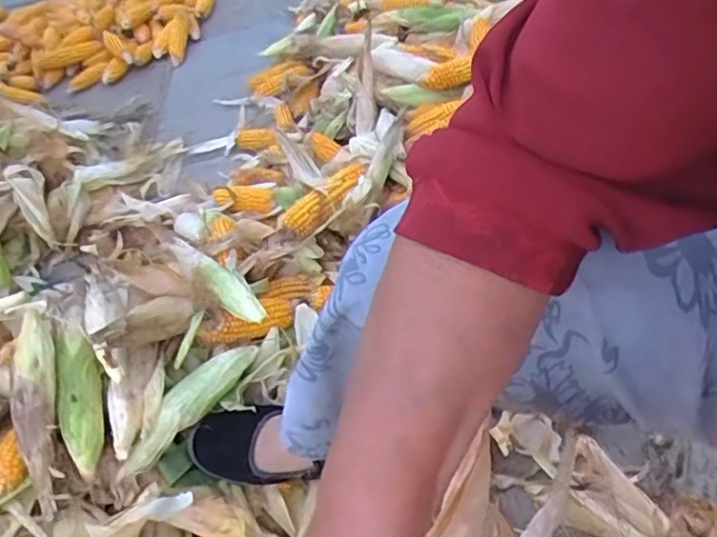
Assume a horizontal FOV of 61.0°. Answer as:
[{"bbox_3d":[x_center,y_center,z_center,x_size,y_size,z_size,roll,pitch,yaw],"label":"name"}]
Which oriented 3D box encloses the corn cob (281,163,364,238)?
[{"bbox_3d":[-0.043,-0.096,0.873,0.046,0.048,0.182,26,53,26],"label":"corn cob"}]

